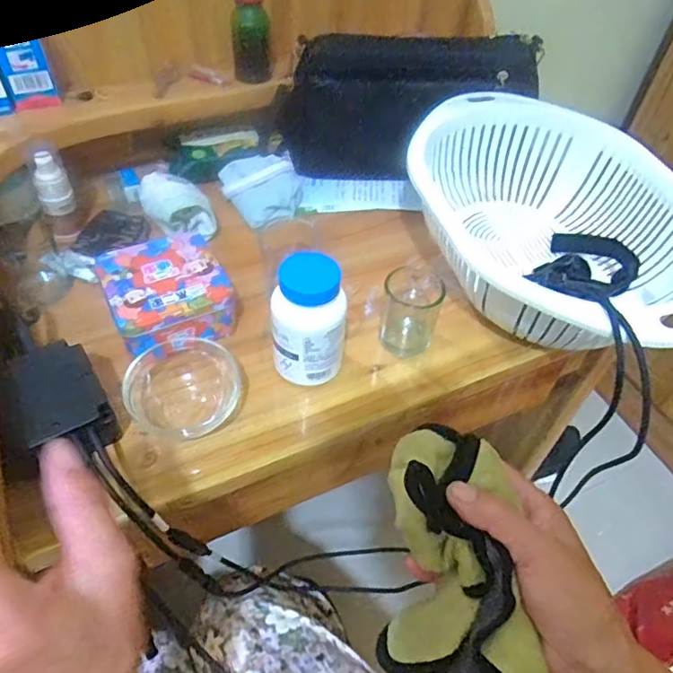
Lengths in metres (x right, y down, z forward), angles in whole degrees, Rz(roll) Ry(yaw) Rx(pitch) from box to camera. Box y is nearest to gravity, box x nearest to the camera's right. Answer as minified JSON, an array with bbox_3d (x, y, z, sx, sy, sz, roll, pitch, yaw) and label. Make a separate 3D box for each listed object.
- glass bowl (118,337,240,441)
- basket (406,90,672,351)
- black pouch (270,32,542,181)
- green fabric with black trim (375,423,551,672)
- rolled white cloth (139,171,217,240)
[{"bbox_3d":[-0.126,0.040,0.461,0.091,0.029,0.080,-20,55,-22],"label":"glass bowl"},{"bbox_3d":[0.193,-0.112,0.547,0.236,0.103,0.303,-12,52,-17],"label":"basket"},{"bbox_3d":[0.074,-0.261,0.646,0.280,0.162,0.033,-1,50,-8],"label":"black pouch"},{"bbox_3d":[0.070,0.148,0.342,0.079,0.070,0.177,-7,77,-12],"label":"green fabric with black trim"},{"bbox_3d":[-0.169,-0.138,0.590,0.054,0.040,0.076,-32,60,-29],"label":"rolled white cloth"}]

